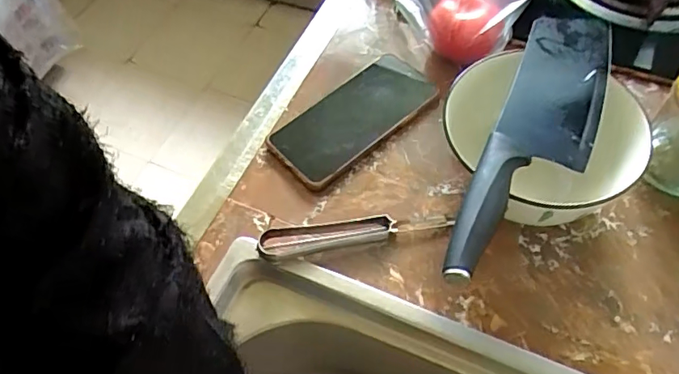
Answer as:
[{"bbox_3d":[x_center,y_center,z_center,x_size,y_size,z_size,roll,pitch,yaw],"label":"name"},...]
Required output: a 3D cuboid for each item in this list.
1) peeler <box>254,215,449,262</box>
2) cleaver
[{"bbox_3d":[0.014,0.036,0.435,0.157,0.016,0.024,-12,57,-6],"label":"peeler"},{"bbox_3d":[0.148,-0.043,0.380,0.067,0.021,0.273,20,61,16],"label":"cleaver"}]

